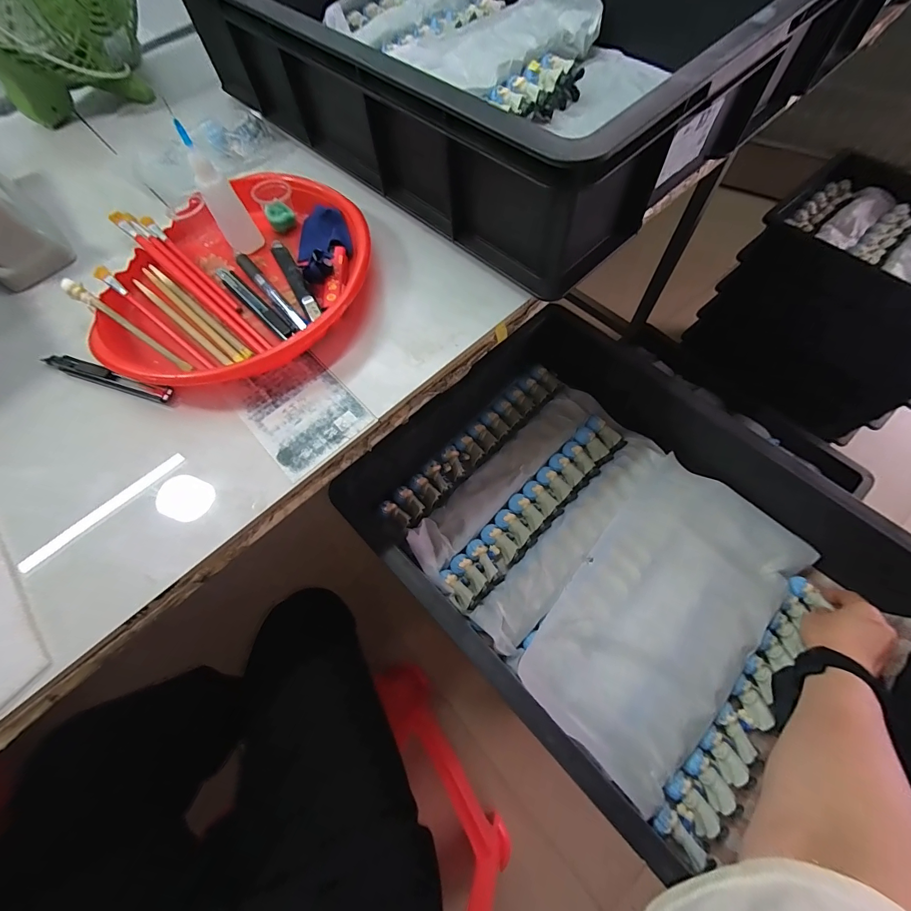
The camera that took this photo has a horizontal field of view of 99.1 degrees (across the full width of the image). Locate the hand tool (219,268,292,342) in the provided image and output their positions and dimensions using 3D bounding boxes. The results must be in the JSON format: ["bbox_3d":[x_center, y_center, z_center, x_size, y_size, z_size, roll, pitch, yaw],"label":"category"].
[{"bbox_3d":[-0.184,-0.139,0.358,0.014,0.010,0.120,-43,70,-15],"label":"hand tool"}]

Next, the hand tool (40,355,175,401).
[{"bbox_3d":[-0.308,-0.070,0.342,0.138,0.011,0.017,18,68,11],"label":"hand tool"}]

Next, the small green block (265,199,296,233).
[{"bbox_3d":[-0.181,-0.247,0.401,0.026,0.019,0.026,-27,67,-9],"label":"small green block"}]

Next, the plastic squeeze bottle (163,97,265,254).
[{"bbox_3d":[-0.214,-0.238,0.352,0.032,0.099,0.027,-31,68,-11],"label":"plastic squeeze bottle"}]

